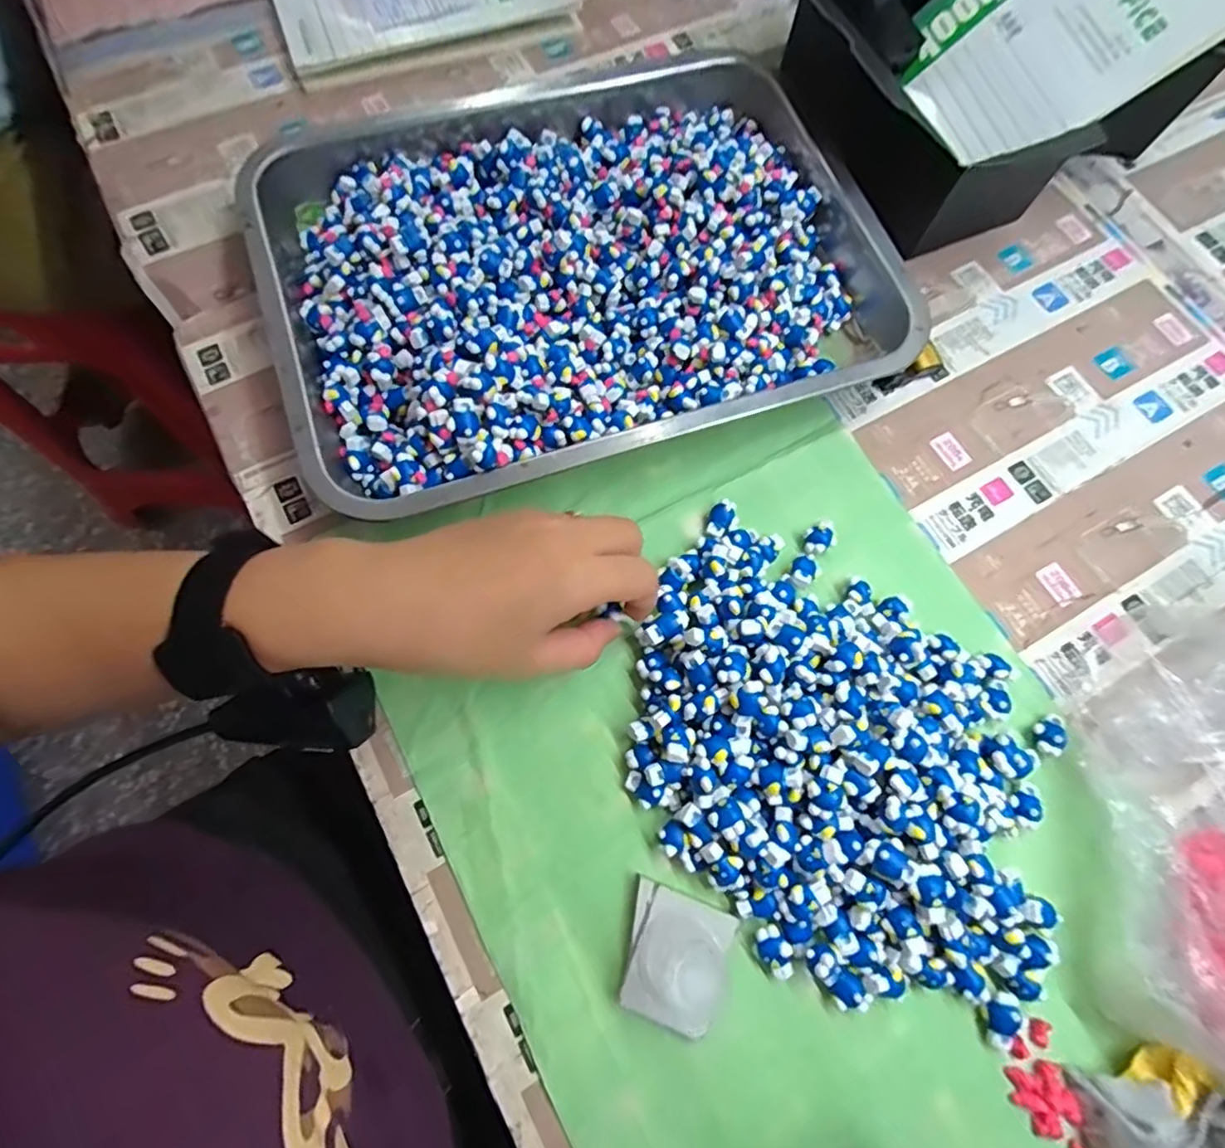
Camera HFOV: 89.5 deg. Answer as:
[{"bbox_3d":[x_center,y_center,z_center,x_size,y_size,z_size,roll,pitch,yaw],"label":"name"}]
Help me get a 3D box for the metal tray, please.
[{"bbox_3d":[-0.018,-0.189,0.372,0.360,0.053,0.278,-19,73,-9],"label":"metal tray"}]

